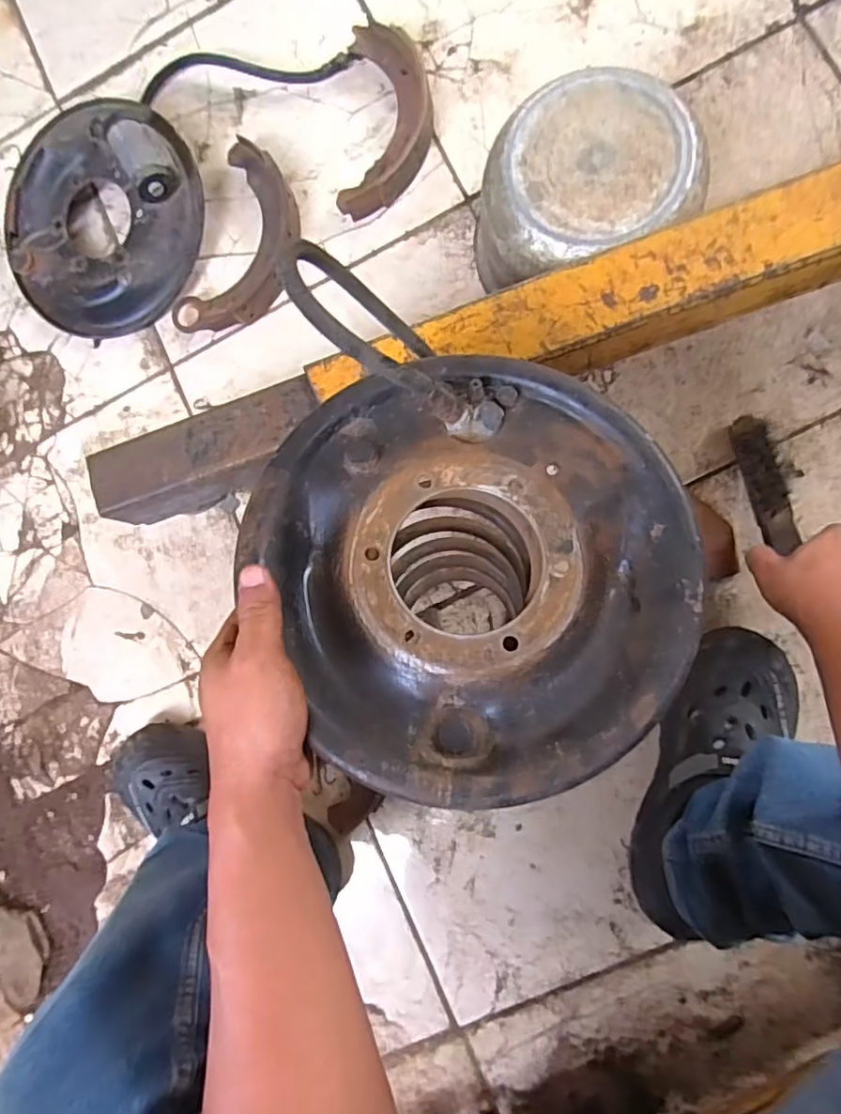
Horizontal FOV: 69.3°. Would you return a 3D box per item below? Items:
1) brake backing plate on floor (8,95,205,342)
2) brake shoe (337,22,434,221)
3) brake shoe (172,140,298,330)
[{"bbox_3d":[-0.400,-0.415,0.730,0.277,0.085,0.256,0,87,9],"label":"brake backing plate on floor"},{"bbox_3d":[-0.038,-0.504,0.701,0.102,0.040,0.220,3,88,9],"label":"brake shoe"},{"bbox_3d":[-0.207,-0.366,0.720,0.119,0.031,0.224,20,91,9],"label":"brake shoe"}]

